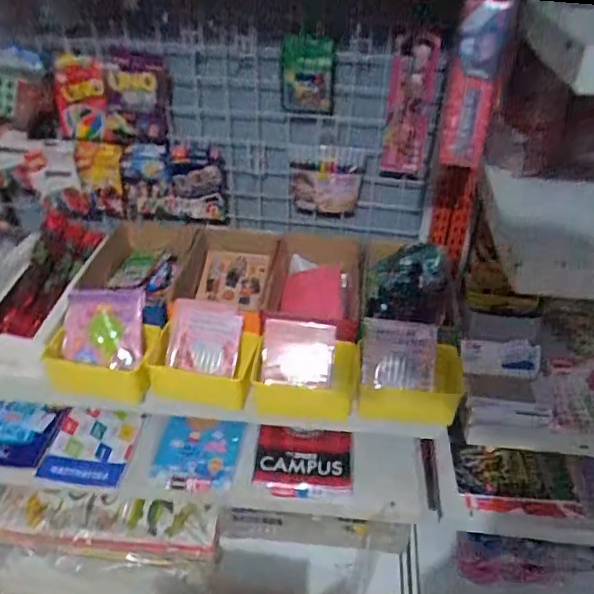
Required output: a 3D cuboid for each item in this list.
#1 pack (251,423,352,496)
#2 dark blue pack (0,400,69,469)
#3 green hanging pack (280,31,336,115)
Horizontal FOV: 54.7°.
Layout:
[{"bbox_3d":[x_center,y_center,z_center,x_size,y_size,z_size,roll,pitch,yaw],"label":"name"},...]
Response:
[{"bbox_3d":[0.014,0.306,1.065,0.178,0.030,0.122,5,76,-2],"label":"pack"},{"bbox_3d":[-0.540,0.253,1.076,0.161,0.020,0.134,8,44,-9],"label":"dark blue pack"},{"bbox_3d":[0.015,-0.350,0.896,0.084,0.157,0.035,2,61,3],"label":"green hanging pack"}]

